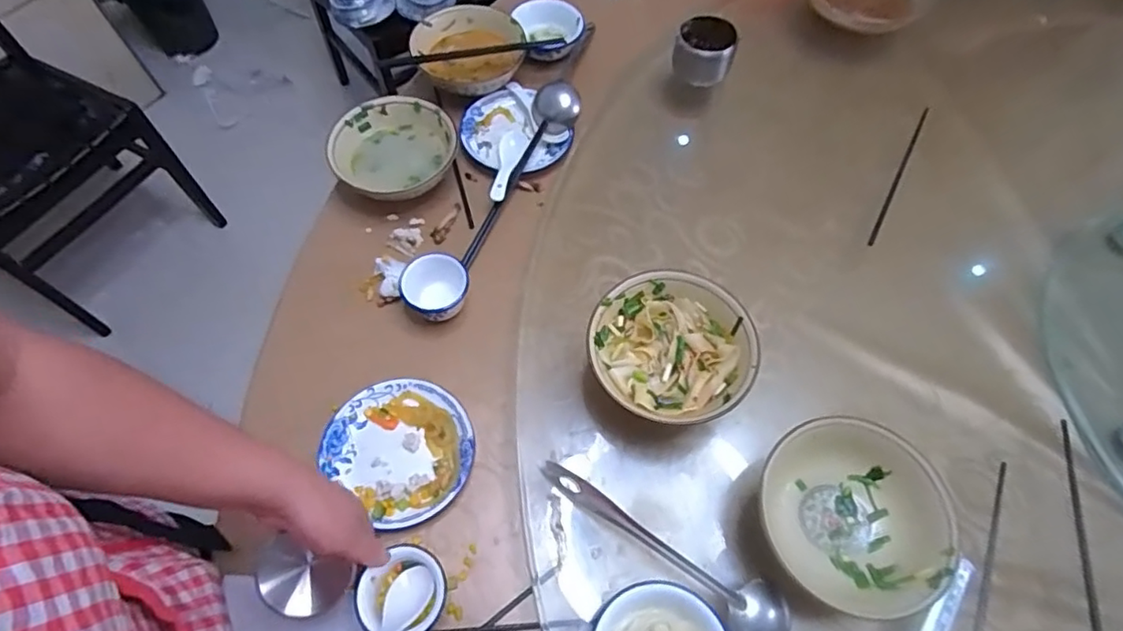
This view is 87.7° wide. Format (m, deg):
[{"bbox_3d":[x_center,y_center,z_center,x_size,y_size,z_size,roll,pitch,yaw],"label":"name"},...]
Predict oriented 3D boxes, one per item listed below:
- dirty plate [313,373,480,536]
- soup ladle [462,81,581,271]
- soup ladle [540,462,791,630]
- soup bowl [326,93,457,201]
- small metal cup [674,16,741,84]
[{"bbox_3d":[-0.163,0.137,0.613,0.152,0.025,0.137,38,68,17],"label":"dirty plate"},{"bbox_3d":[-0.046,-0.201,0.778,0.069,0.046,0.280,19,63,9],"label":"soup ladle"},{"bbox_3d":[0.089,0.205,0.523,0.251,0.037,0.060,36,68,17],"label":"soup ladle"},{"bbox_3d":[-0.215,-0.210,0.771,0.155,0.070,0.152,0,63,0],"label":"soup bowl"},{"bbox_3d":[0.198,-0.369,0.812,0.081,0.058,0.083,10,63,5],"label":"small metal cup"}]

